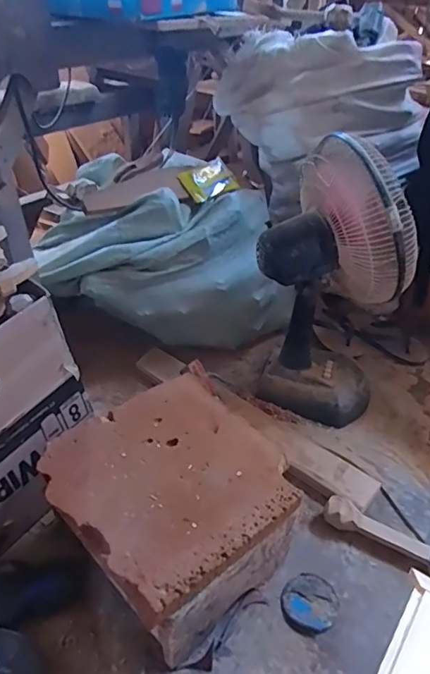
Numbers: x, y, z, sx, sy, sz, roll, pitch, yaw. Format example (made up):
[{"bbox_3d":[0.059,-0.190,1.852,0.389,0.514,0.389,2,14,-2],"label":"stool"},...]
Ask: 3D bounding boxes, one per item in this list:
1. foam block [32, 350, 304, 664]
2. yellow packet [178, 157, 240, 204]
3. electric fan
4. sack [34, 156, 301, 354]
[{"bbox_3d":[-0.068,0.264,0.817,0.319,0.164,0.339,-28,44,-32],"label":"foam block"},{"bbox_3d":[-0.013,-0.382,1.206,0.139,0.082,0.023,-34,15,-25],"label":"yellow packet"},{"bbox_3d":[0.255,-0.117,1.043,0.267,0.533,0.280,13,38,19],"label":"electric fan"},{"bbox_3d":[-0.114,-0.196,1.245,0.588,0.377,0.345,-1,36,0],"label":"sack"}]

